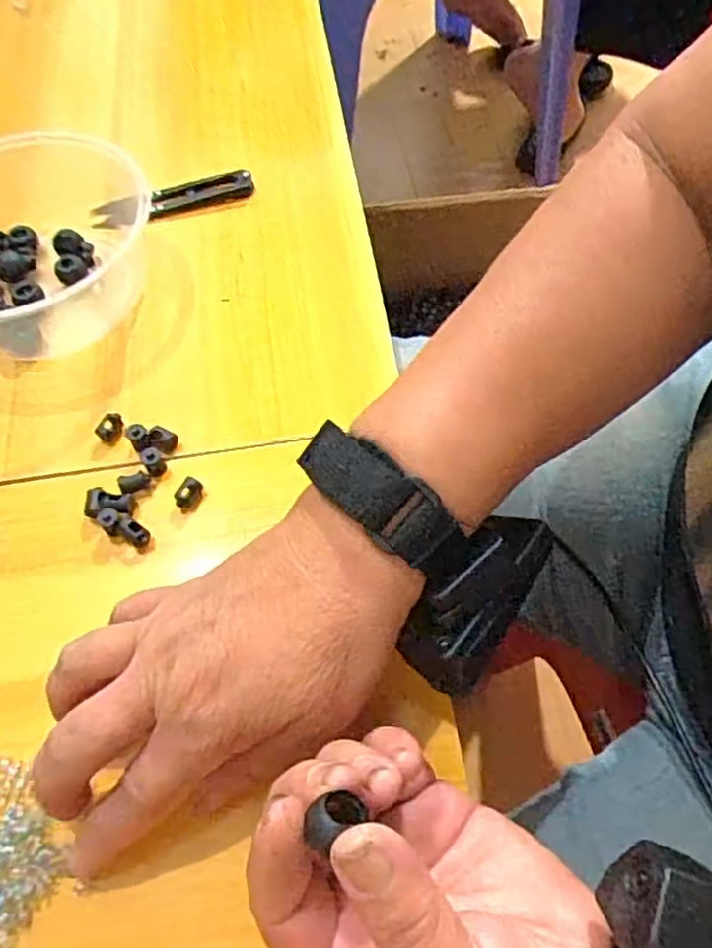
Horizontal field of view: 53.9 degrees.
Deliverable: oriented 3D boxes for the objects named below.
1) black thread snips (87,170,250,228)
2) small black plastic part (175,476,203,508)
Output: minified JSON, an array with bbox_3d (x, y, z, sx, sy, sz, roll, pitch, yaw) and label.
[{"bbox_3d":[-0.116,-0.176,0.445,0.101,0.010,0.022,-18,58,-9],"label":"black thread snips"},{"bbox_3d":[-0.080,0.010,0.334,0.009,0.008,0.014,19,60,14],"label":"small black plastic part"}]

